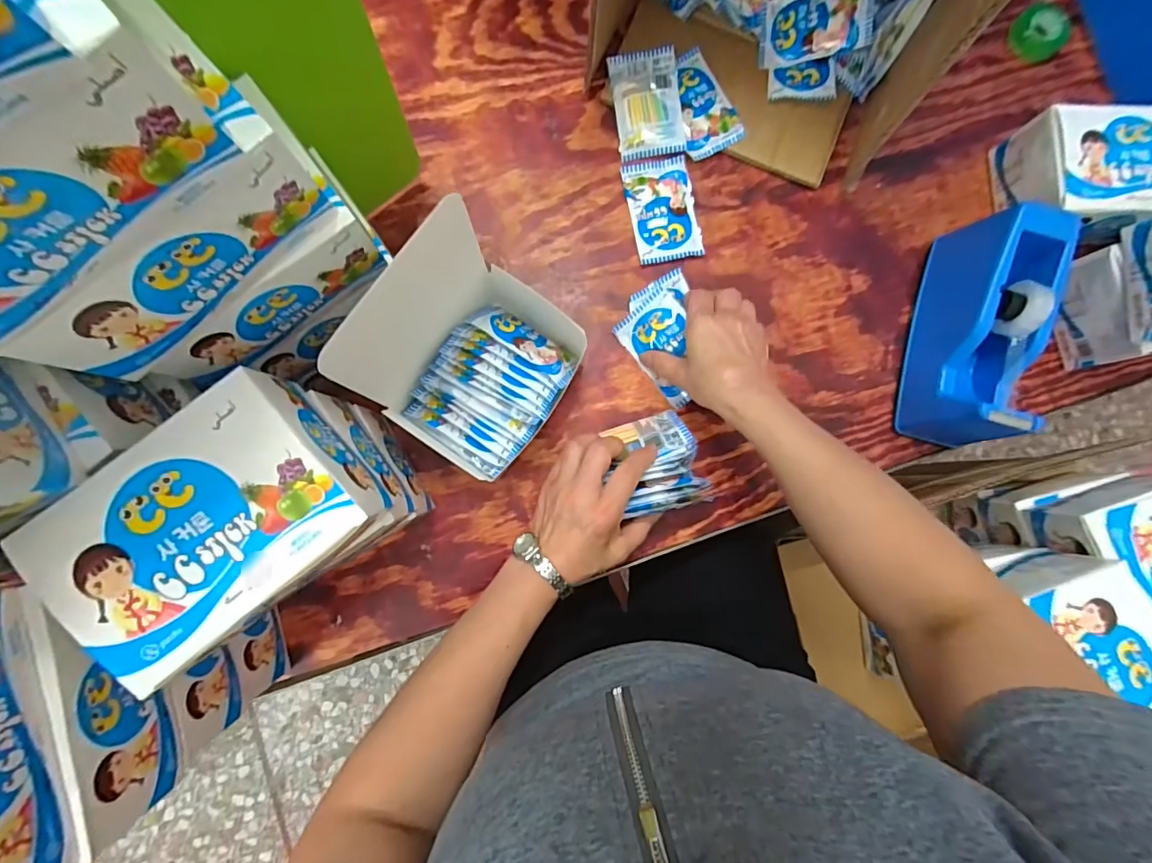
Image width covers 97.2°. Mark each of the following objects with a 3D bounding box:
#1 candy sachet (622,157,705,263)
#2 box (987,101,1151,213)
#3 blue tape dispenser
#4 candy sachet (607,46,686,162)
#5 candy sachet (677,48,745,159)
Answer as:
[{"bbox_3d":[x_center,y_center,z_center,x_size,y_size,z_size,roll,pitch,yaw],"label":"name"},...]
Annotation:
[{"bbox_3d":[0.088,-0.224,0.515,0.065,0.009,0.105,-10,86,-4],"label":"candy sachet"},{"bbox_3d":[0.518,-0.253,0.505,0.152,0.077,0.112,-1,85,-3],"label":"box"},{"bbox_3d":[0.375,-0.093,0.475,0.073,0.100,0.206,19,84,-1],"label":"blue tape dispenser"},{"bbox_3d":[0.073,-0.332,0.517,0.066,0.018,0.102,-9,85,-4],"label":"candy sachet"},{"bbox_3d":[0.125,-0.335,0.521,0.062,0.013,0.103,-27,87,-5],"label":"candy sachet"}]

